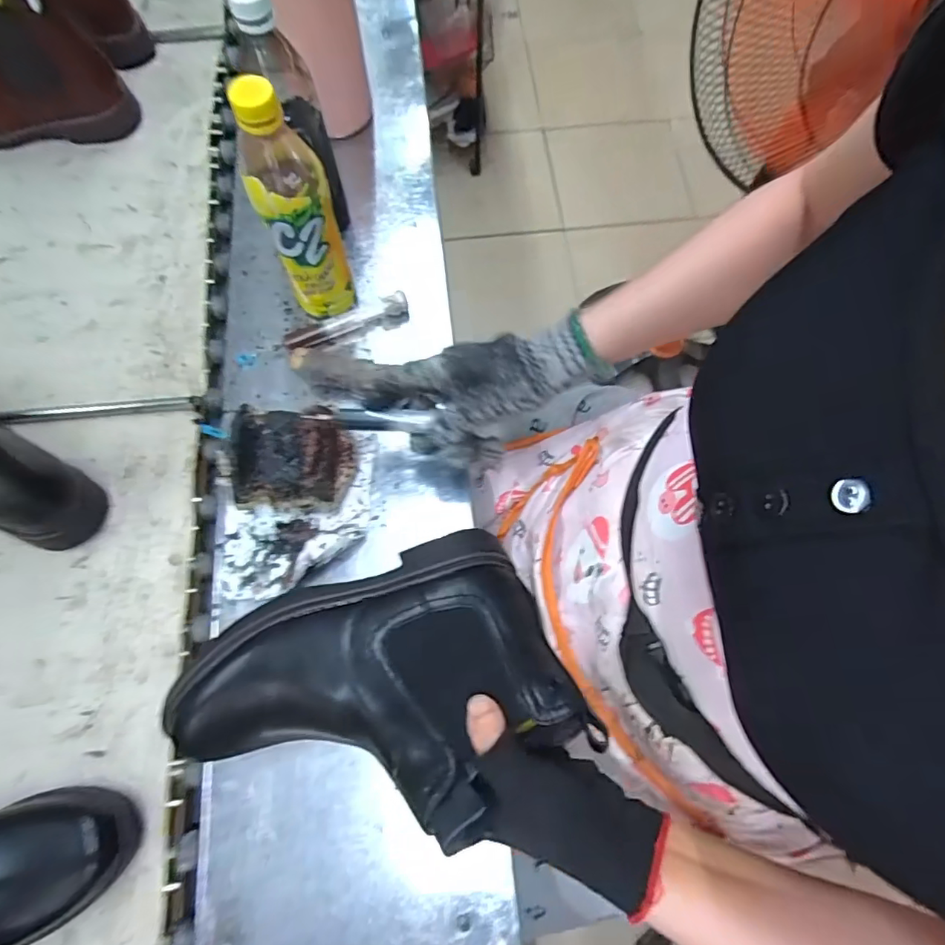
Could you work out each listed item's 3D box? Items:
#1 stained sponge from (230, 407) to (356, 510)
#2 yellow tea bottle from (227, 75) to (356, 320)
[{"bbox_3d":[-0.151,-0.009,0.445,0.084,0.087,0.080,-1,72,-1],"label":"stained sponge"},{"bbox_3d":[-0.148,-0.219,0.445,0.059,0.218,0.059,-18,73,-7],"label":"yellow tea bottle"}]

